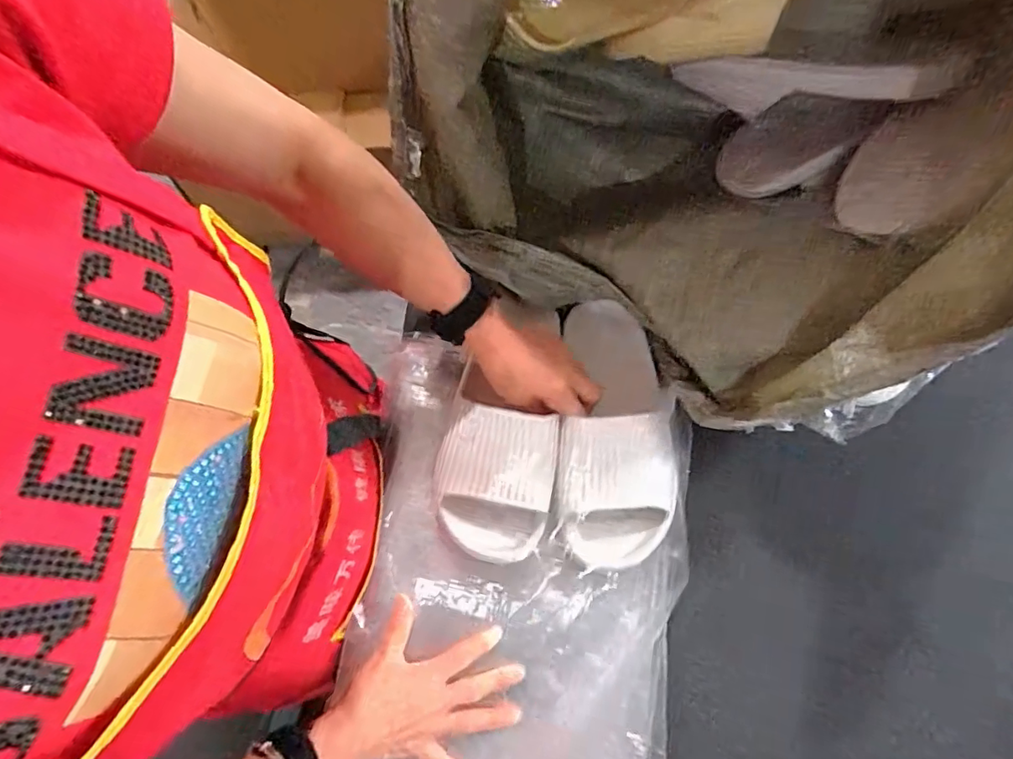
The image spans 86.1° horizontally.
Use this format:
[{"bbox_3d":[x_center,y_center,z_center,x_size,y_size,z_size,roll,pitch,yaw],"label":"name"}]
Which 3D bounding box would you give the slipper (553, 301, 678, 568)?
[{"bbox_3d":[0.101,0.034,0.491,0.104,0.088,0.247,4,63,3],"label":"slipper"}]

